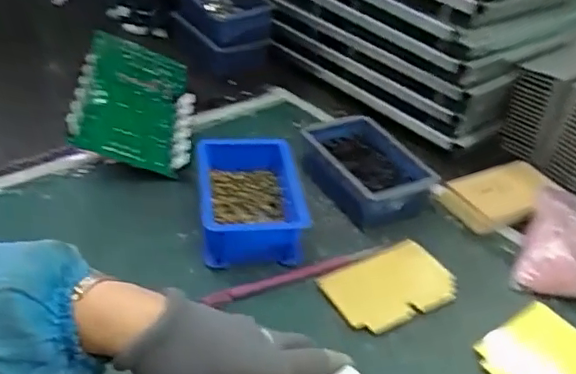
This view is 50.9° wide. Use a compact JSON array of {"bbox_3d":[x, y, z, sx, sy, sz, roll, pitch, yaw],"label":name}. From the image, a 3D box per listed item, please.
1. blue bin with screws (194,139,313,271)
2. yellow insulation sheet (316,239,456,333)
[{"bbox_3d":[-0.038,0.010,0.615,0.103,0.054,0.148,-1,39,-7],"label":"blue bin with screws"},{"bbox_3d":[0.100,0.090,0.573,0.124,0.007,0.080,-19,44,-28],"label":"yellow insulation sheet"}]

